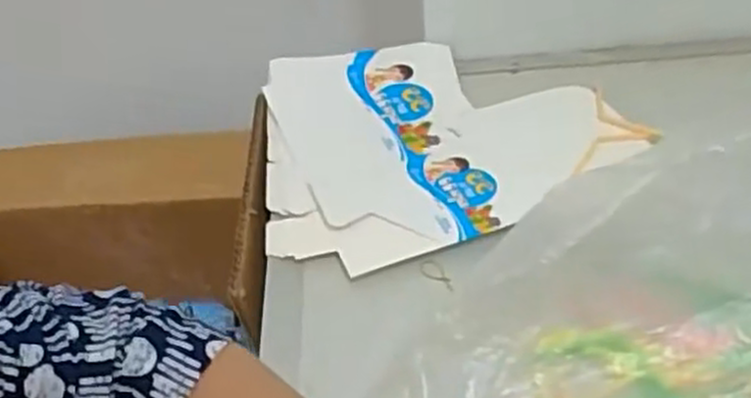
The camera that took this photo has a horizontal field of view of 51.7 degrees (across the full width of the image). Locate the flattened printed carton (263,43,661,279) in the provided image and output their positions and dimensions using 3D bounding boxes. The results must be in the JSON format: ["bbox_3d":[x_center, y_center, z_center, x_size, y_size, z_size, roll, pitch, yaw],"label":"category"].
[{"bbox_3d":[0.052,-0.056,0.628,0.288,0.020,0.265,-11,41,-7],"label":"flattened printed carton"}]

